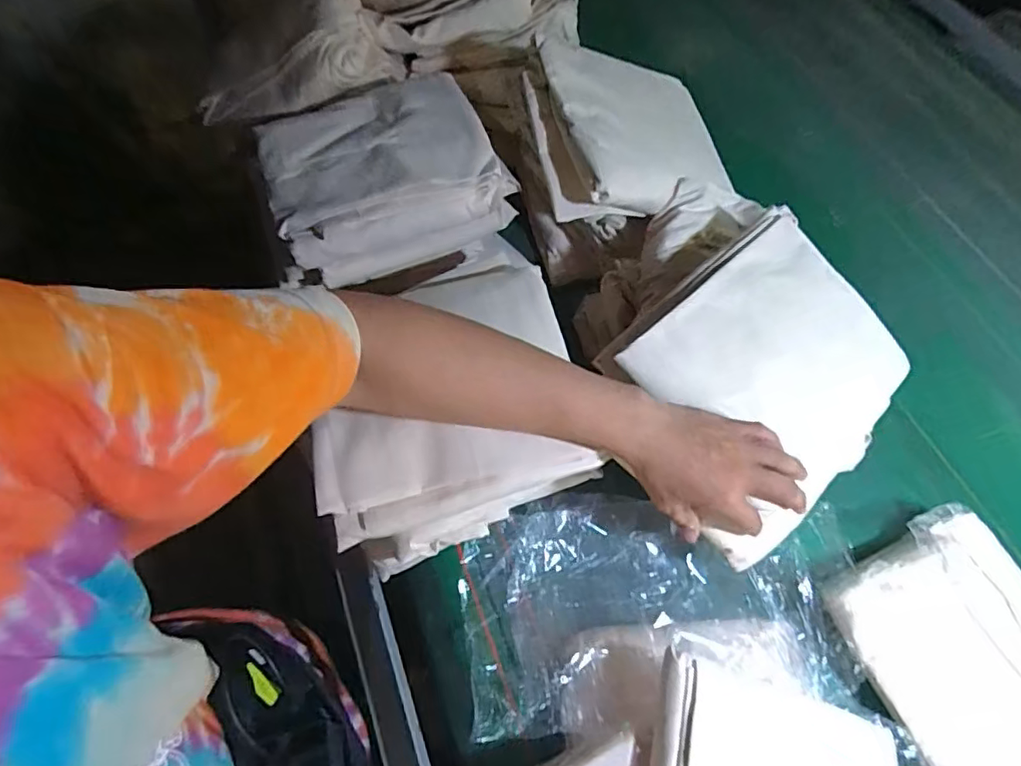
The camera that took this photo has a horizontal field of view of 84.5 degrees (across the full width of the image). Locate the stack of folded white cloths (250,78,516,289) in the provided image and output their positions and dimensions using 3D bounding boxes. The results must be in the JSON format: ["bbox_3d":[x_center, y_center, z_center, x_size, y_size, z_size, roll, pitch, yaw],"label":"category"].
[{"bbox_3d":[-0.136,-0.221,0.594,0.238,0.085,0.188,-26,67,-15],"label":"stack of folded white cloths"}]

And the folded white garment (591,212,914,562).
[{"bbox_3d":[0.240,0.000,0.520,0.241,0.042,0.240,-35,93,-14],"label":"folded white garment"}]

